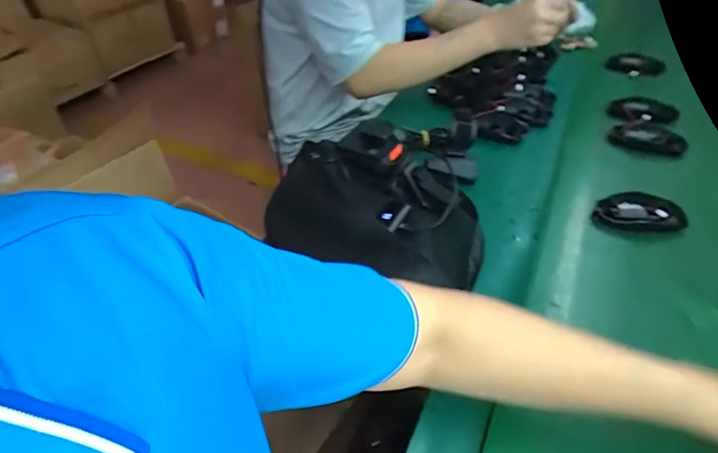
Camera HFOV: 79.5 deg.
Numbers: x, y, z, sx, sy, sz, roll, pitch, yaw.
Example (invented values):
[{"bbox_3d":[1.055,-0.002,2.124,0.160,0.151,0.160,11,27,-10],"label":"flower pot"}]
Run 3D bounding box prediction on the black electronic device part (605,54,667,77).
[{"bbox_3d":[0.541,-0.317,0.845,0.100,0.023,0.049,21,50,25],"label":"black electronic device part"}]

